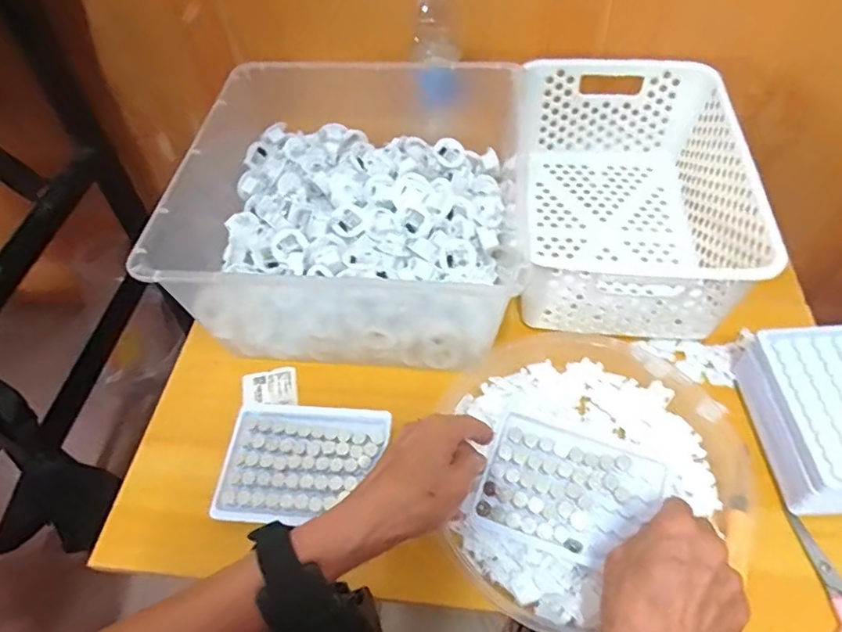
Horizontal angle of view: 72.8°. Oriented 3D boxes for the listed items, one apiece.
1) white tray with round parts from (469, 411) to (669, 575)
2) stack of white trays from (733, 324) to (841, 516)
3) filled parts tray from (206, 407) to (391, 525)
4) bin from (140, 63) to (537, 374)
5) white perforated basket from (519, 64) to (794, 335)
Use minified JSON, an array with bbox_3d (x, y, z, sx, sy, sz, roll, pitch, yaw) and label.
[{"bbox_3d":[0.110,0.131,0.428,0.124,0.014,0.091,18,57,17],"label":"white tray with round parts"},{"bbox_3d":[0.324,0.079,0.442,0.104,0.052,0.139,-3,54,2],"label":"stack of white trays"},{"bbox_3d":[-0.096,0.122,0.466,0.128,0.021,0.101,4,55,8],"label":"filled parts tray"},{"bbox_3d":[-0.050,-0.120,0.576,0.345,0.137,0.350,5,55,8],"label":"bin"},{"bbox_3d":[0.206,-0.125,0.582,0.190,0.116,0.300,3,54,6],"label":"white perforated basket"}]

